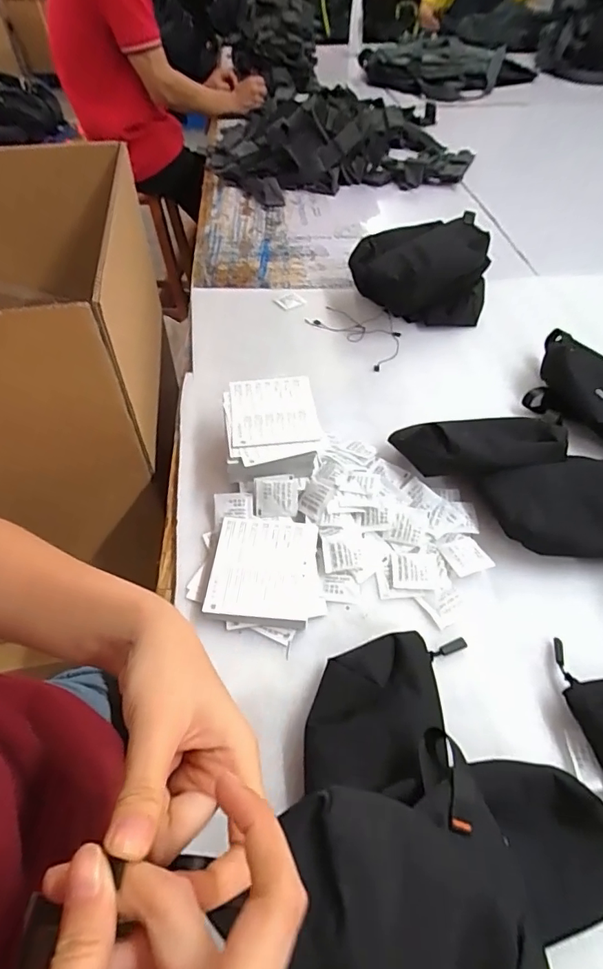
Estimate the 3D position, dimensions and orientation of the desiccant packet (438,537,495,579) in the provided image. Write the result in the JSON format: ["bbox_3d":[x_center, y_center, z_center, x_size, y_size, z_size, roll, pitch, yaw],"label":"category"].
[{"bbox_3d":[0.158,0.068,0.469,0.041,0.006,0.042,-15,52,-11],"label":"desiccant packet"}]

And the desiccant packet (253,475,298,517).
[{"bbox_3d":[-0.026,0.013,0.504,0.043,0.043,0.005,-3,13,-5],"label":"desiccant packet"}]

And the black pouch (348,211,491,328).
[{"bbox_3d":[0.183,-0.340,0.772,0.205,0.105,0.168,5,49,3],"label":"black pouch"}]

